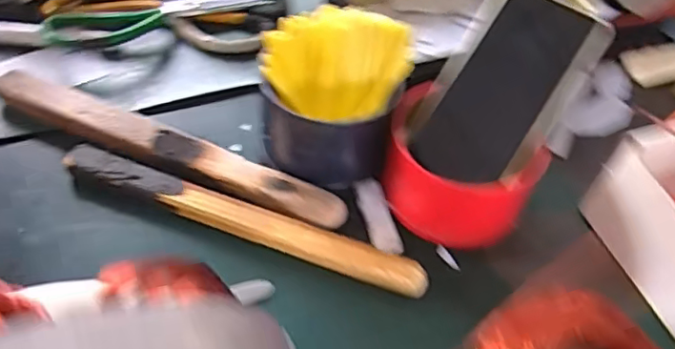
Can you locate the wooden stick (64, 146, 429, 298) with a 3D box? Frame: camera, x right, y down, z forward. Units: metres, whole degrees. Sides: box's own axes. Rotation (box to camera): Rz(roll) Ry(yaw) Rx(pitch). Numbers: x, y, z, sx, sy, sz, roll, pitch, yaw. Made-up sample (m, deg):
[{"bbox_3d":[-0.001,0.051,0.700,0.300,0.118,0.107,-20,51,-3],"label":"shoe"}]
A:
[{"bbox_3d":[-0.066,0.031,0.401,0.260,0.020,0.024,18,53,9],"label":"wooden stick"}]

